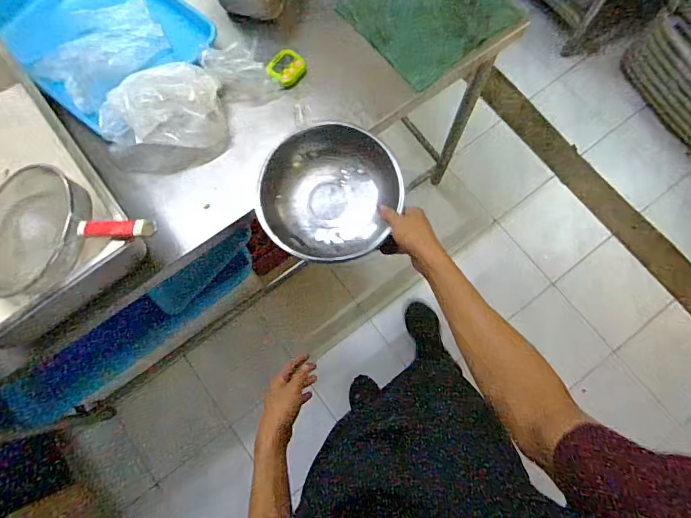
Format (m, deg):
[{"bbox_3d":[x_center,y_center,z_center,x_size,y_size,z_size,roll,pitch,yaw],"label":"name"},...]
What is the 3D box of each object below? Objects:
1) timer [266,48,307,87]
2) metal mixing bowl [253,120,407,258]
[{"bbox_3d":[-0.114,-0.366,0.844,0.066,0.031,0.069,40,81,10],"label":"timer"},{"bbox_3d":[-0.025,-0.099,0.679,0.206,0.085,0.199,0,77,2],"label":"metal mixing bowl"}]

